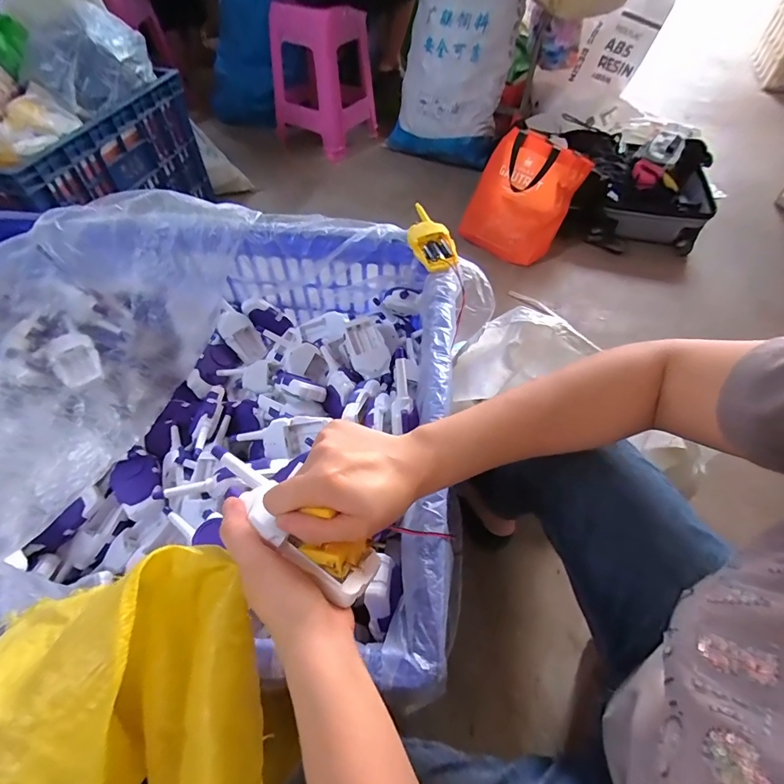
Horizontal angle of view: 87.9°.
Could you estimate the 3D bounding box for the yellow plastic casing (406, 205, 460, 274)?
[{"bbox_3d":[0.057,-0.251,0.647,0.062,0.023,0.171,-12,55,-9],"label":"yellow plastic casing"}]

